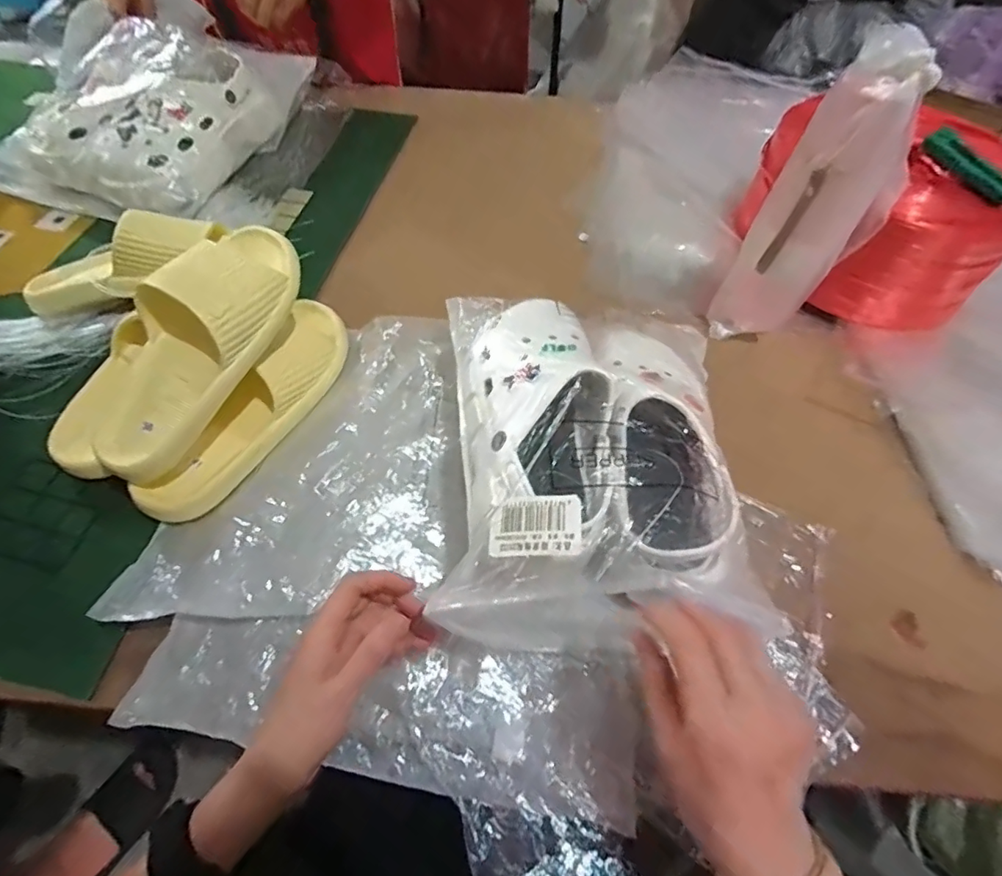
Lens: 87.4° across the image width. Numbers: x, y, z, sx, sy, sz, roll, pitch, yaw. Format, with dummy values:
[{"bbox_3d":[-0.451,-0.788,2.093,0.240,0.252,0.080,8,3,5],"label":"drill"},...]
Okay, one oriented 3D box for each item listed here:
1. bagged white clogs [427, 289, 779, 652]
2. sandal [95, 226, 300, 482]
[{"bbox_3d":[0.068,-0.007,0.392,0.214,0.074,0.304,3,58,0],"label":"bagged white clogs"},{"bbox_3d":[-0.275,-0.085,0.464,0.095,0.071,0.242,29,87,16],"label":"sandal"}]

